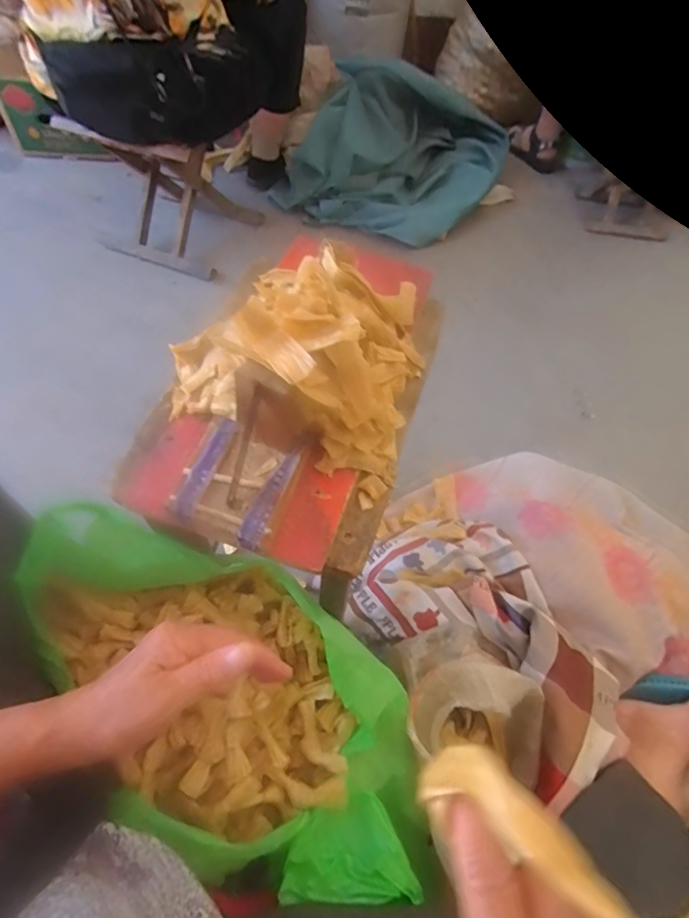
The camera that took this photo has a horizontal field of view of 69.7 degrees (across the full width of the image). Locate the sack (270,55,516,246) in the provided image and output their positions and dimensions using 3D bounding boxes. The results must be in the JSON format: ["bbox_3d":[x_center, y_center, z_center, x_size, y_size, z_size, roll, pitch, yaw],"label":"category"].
[{"bbox_3d":[0.178,-0.914,1.424,0.521,0.155,0.698,29,67,12],"label":"sack"}]

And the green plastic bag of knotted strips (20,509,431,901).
[{"bbox_3d":[-0.113,0.222,0.483,0.461,0.134,0.224,37,62,16],"label":"green plastic bag of knotted strips"}]

